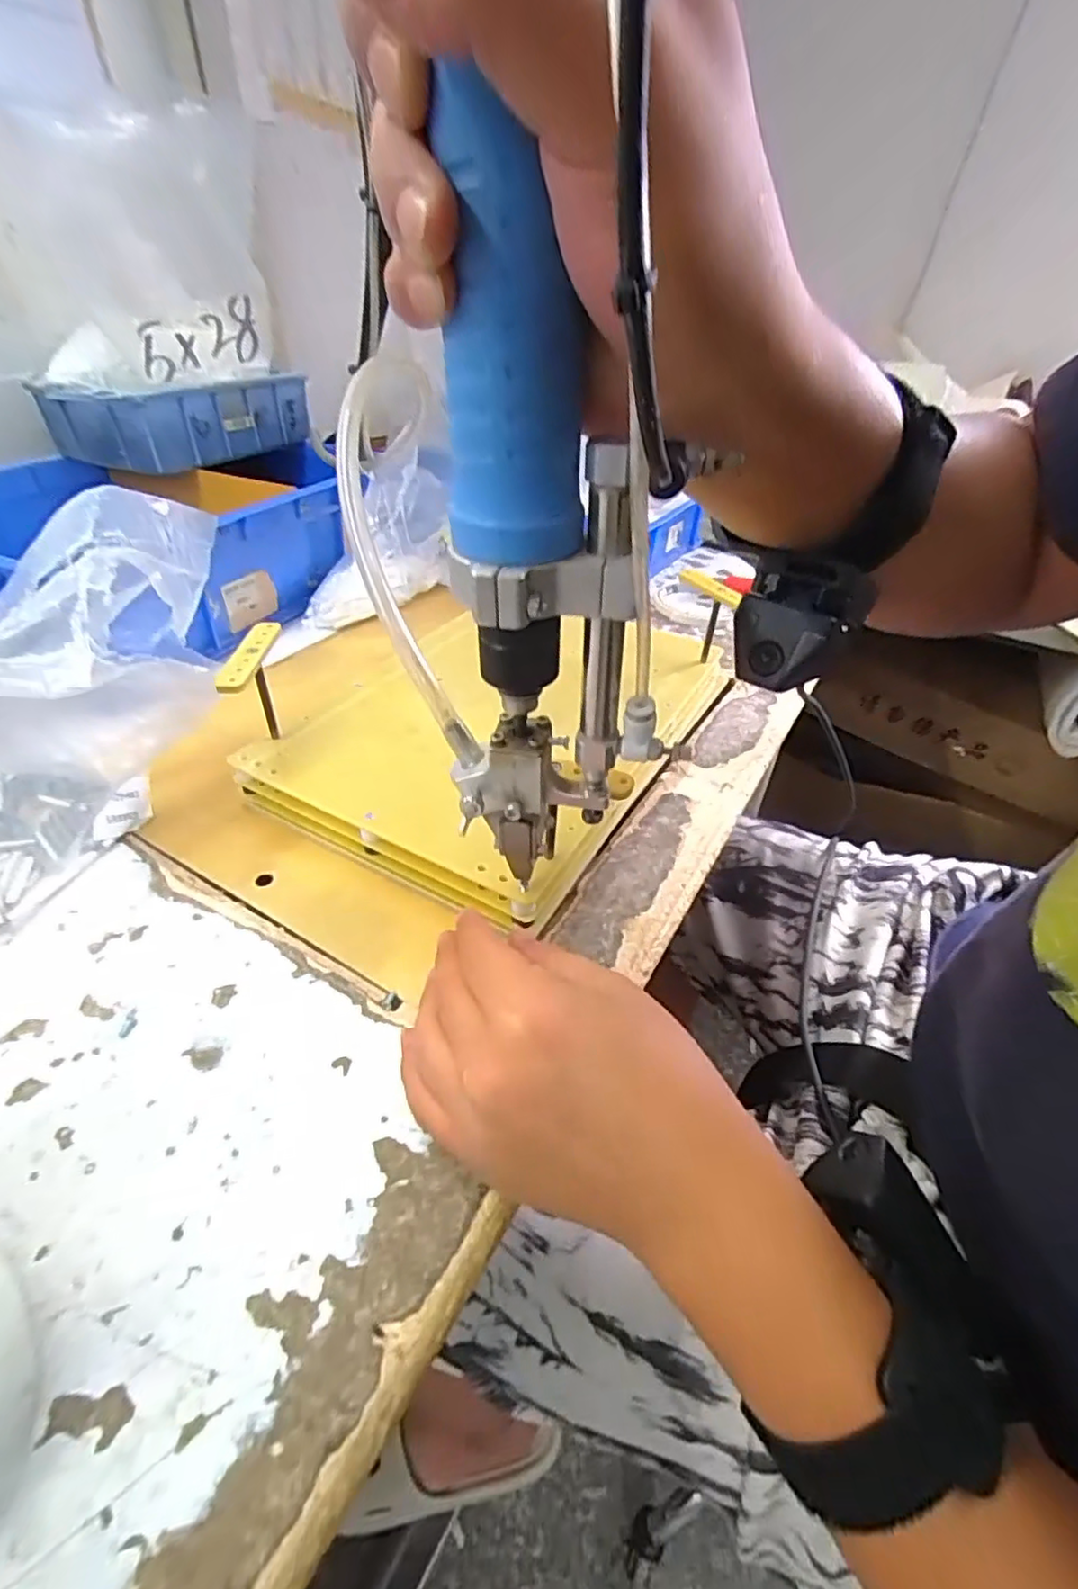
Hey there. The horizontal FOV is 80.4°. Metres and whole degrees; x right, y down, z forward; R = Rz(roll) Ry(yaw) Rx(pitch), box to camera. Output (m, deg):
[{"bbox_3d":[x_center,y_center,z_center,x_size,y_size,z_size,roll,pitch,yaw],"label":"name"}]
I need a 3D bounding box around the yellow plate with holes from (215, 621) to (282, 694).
[{"bbox_3d":[-0.152,-0.073,0.335,0.012,0.009,0.071,2,39,-3],"label":"yellow plate with holes"}]

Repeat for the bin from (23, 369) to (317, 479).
[{"bbox_3d":[-0.315,-0.342,0.571,0.107,0.066,0.206,23,42,21],"label":"bin"}]

